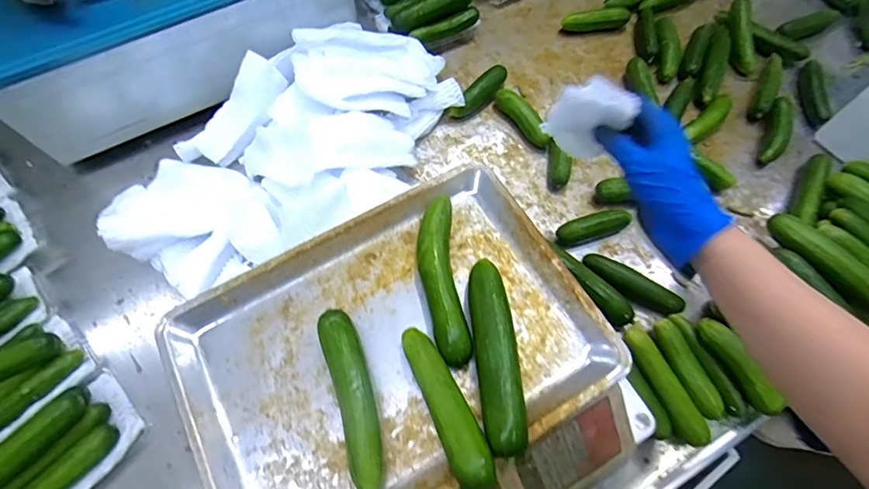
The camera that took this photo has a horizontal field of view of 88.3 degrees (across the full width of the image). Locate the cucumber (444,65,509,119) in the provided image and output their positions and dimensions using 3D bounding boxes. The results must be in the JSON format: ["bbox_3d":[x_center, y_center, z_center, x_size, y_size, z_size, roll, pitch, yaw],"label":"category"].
[{"bbox_3d":[0.071,-0.239,0.707,0.117,0.036,0.032,-41,74,-17],"label":"cucumber"}]

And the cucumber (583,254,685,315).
[{"bbox_3d":[0.255,0.054,0.579,0.130,0.030,0.030,28,68,10],"label":"cucumber"}]

